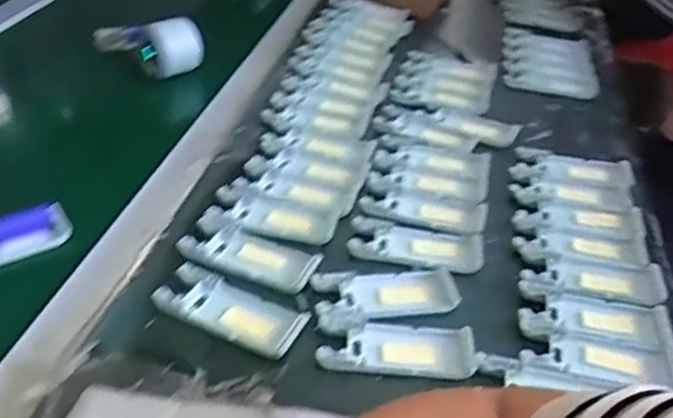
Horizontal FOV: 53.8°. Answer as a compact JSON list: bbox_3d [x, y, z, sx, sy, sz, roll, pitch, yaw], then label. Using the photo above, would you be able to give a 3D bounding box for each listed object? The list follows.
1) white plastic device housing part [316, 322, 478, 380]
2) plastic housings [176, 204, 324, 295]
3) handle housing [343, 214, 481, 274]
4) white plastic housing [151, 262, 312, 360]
[{"bbox_3d":[0.042,0.094,0.449,0.102,0.013,0.041,5,39,0],"label":"white plastic device housing part"},{"bbox_3d":[-0.067,0.035,0.513,0.106,0.010,0.054,22,41,20],"label":"plastic housings"},{"bbox_3d":[0.064,0.029,0.533,0.104,0.010,0.045,12,39,8],"label":"handle housing"},{"bbox_3d":[-0.074,0.069,0.467,0.104,0.008,0.043,20,41,17],"label":"white plastic housing"}]

